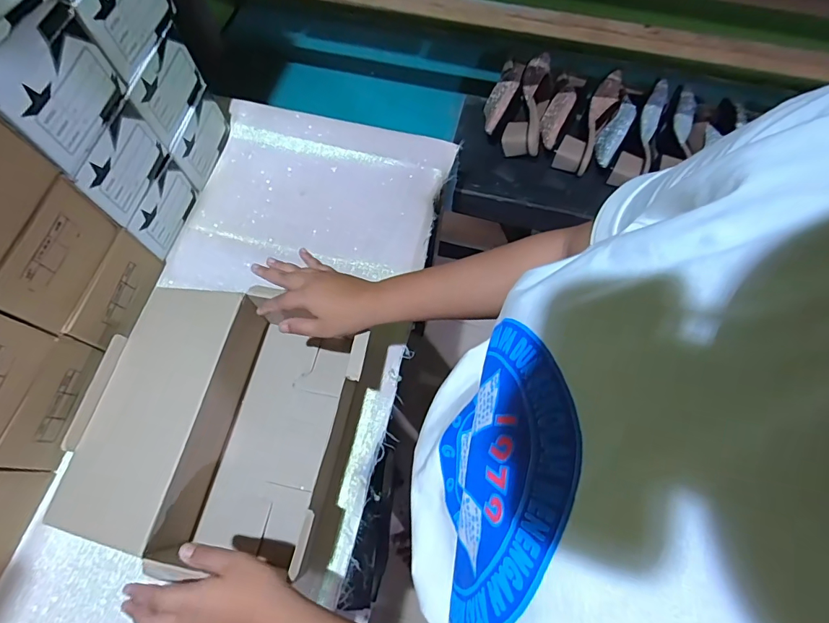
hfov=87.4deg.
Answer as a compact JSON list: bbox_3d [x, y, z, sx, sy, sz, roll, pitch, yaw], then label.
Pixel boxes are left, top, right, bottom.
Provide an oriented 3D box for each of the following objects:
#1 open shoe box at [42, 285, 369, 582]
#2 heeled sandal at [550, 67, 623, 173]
[{"bbox_3d":[-0.225,0.120,0.493,0.267,0.099,0.272,14,68,5],"label":"open shoe box"},{"bbox_3d":[0.333,-0.356,0.823,0.064,0.088,0.217,26,69,10],"label":"heeled sandal"}]

